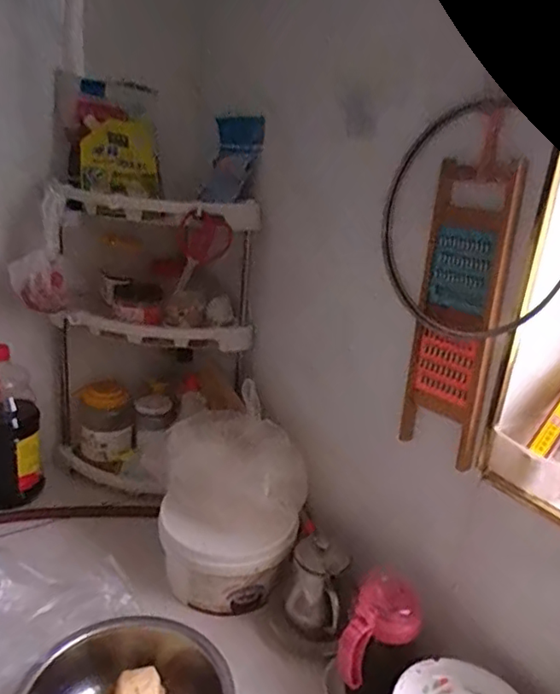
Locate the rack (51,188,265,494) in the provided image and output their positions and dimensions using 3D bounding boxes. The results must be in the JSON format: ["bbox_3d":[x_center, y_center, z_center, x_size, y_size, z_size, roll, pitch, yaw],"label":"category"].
[{"bbox_3d":[-0.233,-0.002,1.020,0.277,0.505,0.232,-7,23,-34],"label":"rack"}]

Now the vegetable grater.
[{"bbox_3d":[0.200,-0.051,0.644,0.018,0.363,0.105,-6,19,-33],"label":"vegetable grater"}]

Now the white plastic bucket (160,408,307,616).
[{"bbox_3d":[-0.074,0.246,0.851,0.191,0.239,0.180,5,19,-4],"label":"white plastic bucket"}]

